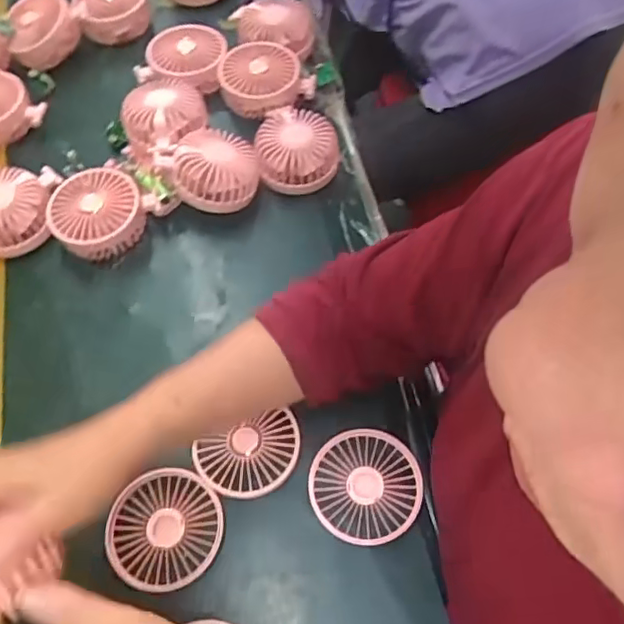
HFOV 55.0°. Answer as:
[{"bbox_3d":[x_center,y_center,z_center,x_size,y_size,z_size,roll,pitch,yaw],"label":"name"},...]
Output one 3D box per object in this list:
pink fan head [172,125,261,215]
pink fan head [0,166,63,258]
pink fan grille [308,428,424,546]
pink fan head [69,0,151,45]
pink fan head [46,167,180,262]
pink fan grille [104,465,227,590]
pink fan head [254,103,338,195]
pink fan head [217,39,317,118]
[{"bbox_3d":[-0.096,-0.139,0.595,0.083,0.054,0.080,-13,62,-5],"label":"pink fan head"},{"bbox_3d":[-0.300,-0.101,0.591,0.094,0.046,0.088,-1,62,2],"label":"pink fan head"},{"bbox_3d":[0.043,0.138,0.479,0.087,0.006,0.086,-1,62,2],"label":"pink fan grille"},{"bbox_3d":[-0.244,-0.370,0.727,0.082,0.042,0.081,-1,62,2],"label":"pink fan head"},{"bbox_3d":[-0.199,-0.093,0.585,0.088,0.046,0.091,-1,62,2],"label":"pink fan head"},{"bbox_3d":[-0.113,0.166,0.463,0.085,0.009,0.085,-1,62,2],"label":"pink fan grille"},{"bbox_3d":[-0.014,-0.172,0.617,0.081,0.048,0.089,-1,62,2],"label":"pink fan head"},{"bbox_3d":[-0.053,-0.261,0.660,0.091,0.041,0.089,-35,66,-15],"label":"pink fan head"}]

